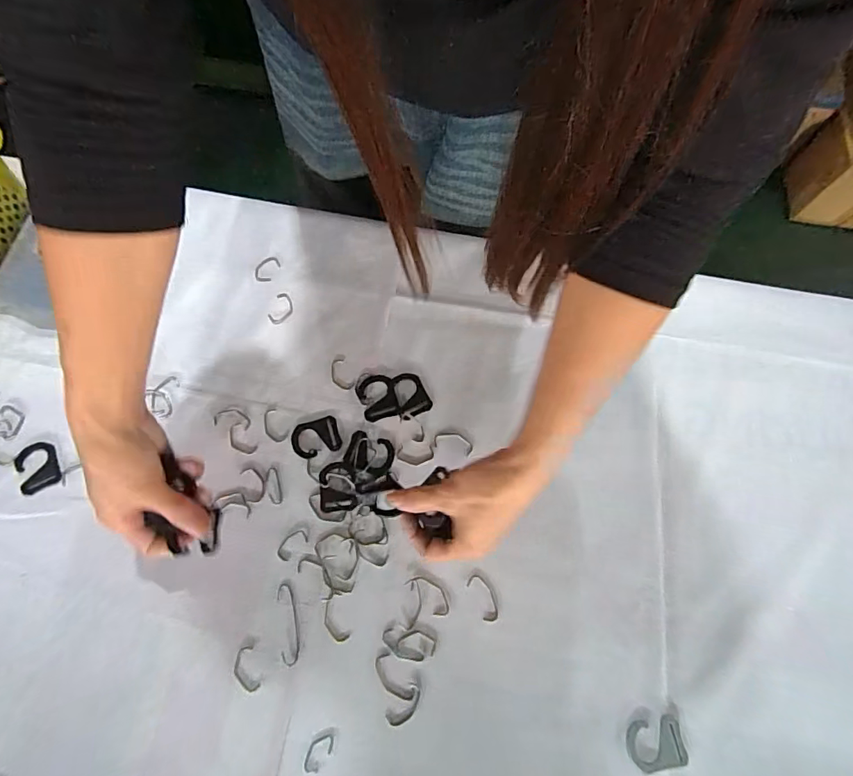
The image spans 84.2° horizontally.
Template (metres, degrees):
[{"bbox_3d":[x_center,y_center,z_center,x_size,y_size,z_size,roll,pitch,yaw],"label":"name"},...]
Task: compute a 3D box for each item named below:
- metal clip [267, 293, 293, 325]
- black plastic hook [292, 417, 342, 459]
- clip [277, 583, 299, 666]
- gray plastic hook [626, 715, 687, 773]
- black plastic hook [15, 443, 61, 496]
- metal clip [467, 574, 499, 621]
[{"bbox_3d":[-0.149,-0.081,0.486,0.021,0.004,0.035,16,71,4],"label":"metal clip"},{"bbox_3d":[-0.104,0.046,0.442,0.044,0.004,0.034,-15,72,-7],"label":"black plastic hook"},{"bbox_3d":[-0.115,0.196,0.392,0.015,0.004,0.062,-10,71,-5],"label":"clip"},{"bbox_3d":[0.179,0.278,0.368,0.044,0.004,0.034,-7,71,-4],"label":"gray plastic hook"},{"bbox_3d":[-0.353,0.071,0.429,0.034,0.004,0.045,-23,73,-9],"label":"black plastic hook"},{"bbox_3d":[0.049,0.178,0.401,0.017,0.004,0.039,-23,73,-9],"label":"metal clip"}]

